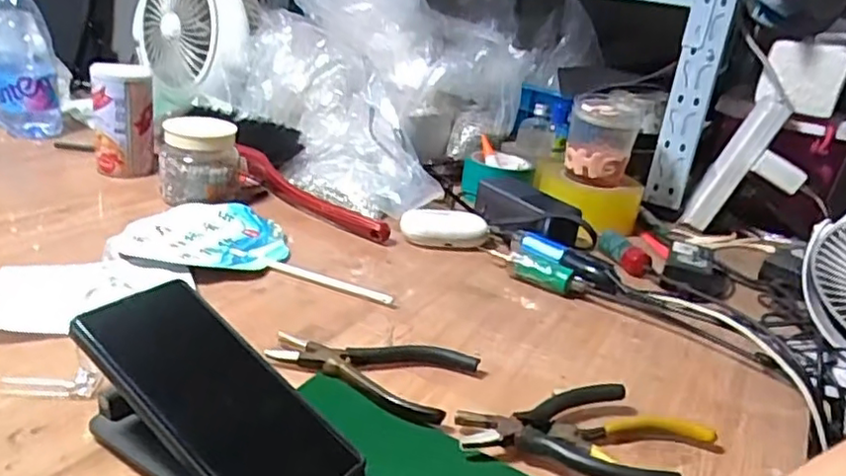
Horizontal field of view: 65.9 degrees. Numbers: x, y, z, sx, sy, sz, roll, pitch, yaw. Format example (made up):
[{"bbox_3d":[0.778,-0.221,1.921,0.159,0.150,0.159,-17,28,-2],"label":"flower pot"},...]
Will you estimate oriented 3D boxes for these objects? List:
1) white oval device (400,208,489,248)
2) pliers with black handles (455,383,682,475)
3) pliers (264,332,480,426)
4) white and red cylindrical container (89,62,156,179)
[{"bbox_3d":[0.023,-0.009,0.699,0.090,0.031,0.039,3,23,-11],"label":"white oval device"},{"bbox_3d":[0.085,0.127,0.416,0.123,0.024,0.095,4,23,-8],"label":"pliers with black handles"},{"bbox_3d":[-0.037,0.090,0.472,0.134,0.014,0.083,16,24,19],"label":"pliers"},{"bbox_3d":[-0.353,-0.137,0.770,0.063,0.126,0.057,-4,25,-28],"label":"white and red cylindrical container"}]

